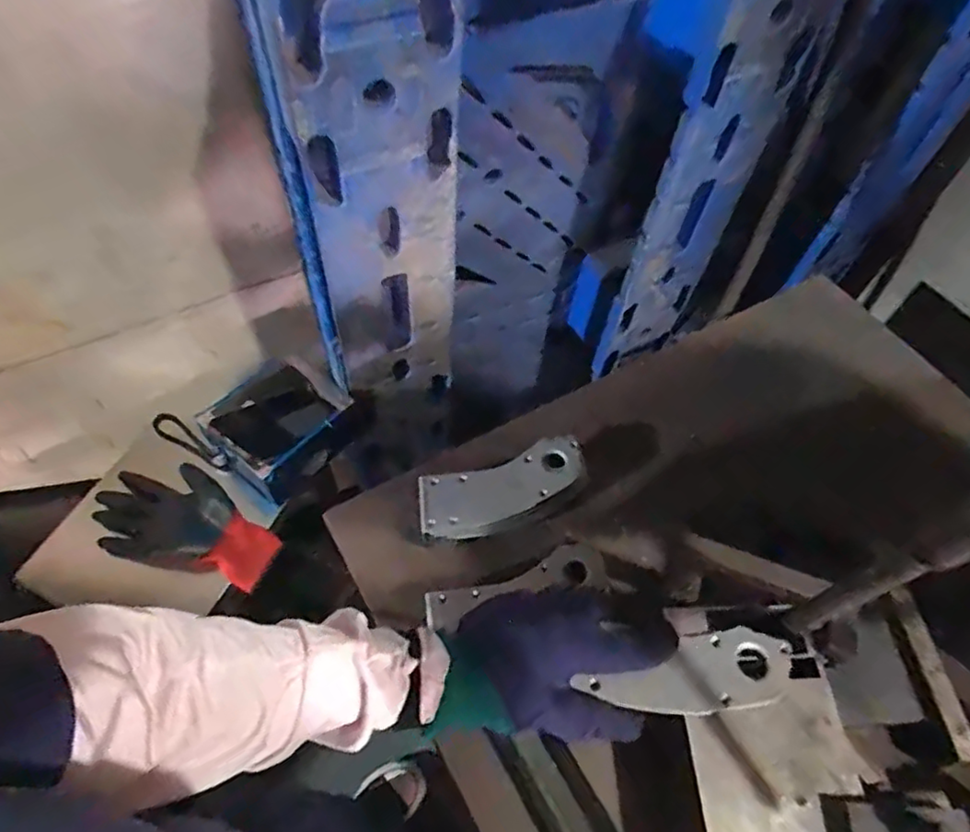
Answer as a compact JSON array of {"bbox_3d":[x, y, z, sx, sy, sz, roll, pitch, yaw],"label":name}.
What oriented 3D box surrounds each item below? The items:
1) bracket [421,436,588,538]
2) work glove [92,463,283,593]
[{"bbox_3d":[0.018,0.076,0.653,0.182,0.032,0.073,-16,60,-12],"label":"bracket"},{"bbox_3d":[-0.354,0.129,0.761,0.218,0.036,0.123,13,58,6],"label":"work glove"}]

